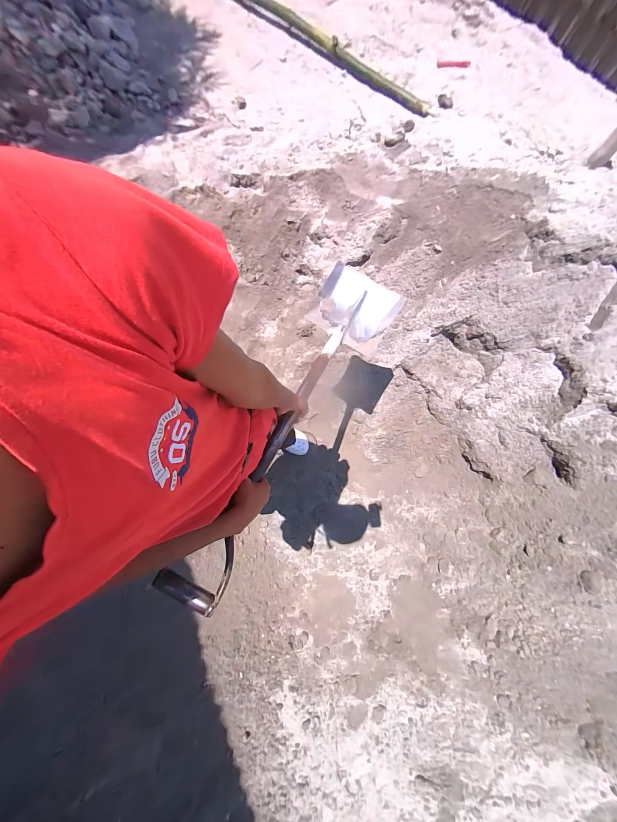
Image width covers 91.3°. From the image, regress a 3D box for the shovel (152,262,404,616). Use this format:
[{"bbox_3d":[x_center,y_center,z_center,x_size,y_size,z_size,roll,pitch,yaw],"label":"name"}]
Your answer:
[{"bbox_3d":[-0.005,-0.028,0.717,0.216,0.100,0.906,26,59,4],"label":"shovel"}]

